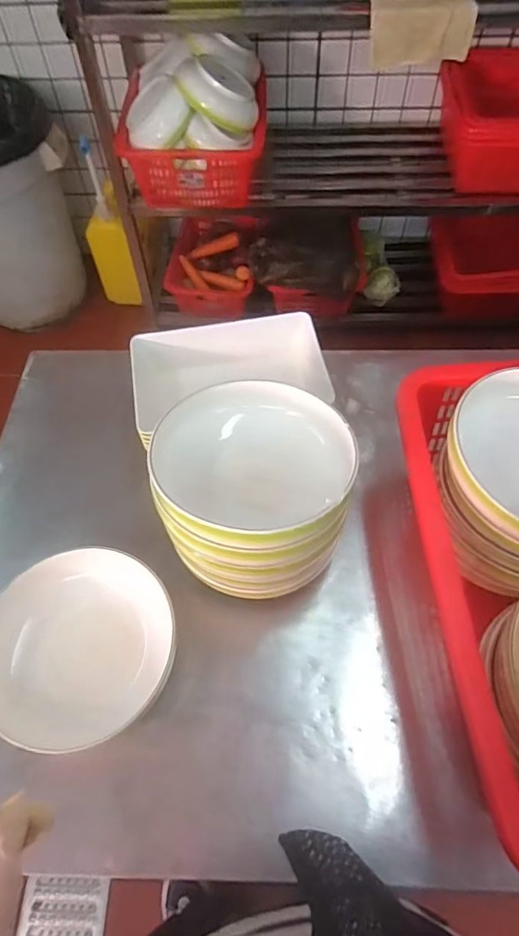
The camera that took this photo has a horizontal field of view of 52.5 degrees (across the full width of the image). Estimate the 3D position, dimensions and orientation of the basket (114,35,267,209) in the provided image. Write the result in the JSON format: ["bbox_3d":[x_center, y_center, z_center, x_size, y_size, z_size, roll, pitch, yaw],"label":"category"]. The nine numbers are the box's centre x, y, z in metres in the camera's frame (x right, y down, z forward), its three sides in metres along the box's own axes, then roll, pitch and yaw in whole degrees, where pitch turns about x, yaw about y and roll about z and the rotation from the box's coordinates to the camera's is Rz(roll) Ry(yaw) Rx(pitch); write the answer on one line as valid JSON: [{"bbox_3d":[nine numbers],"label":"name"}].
[{"bbox_3d":[-0.189,-1.009,1.543,0.401,0.319,0.380,5,58,4],"label":"basket"}]

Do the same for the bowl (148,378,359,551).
[{"bbox_3d":[-0.005,-0.008,0.632,0.228,0.072,0.196,9,59,7],"label":"bowl"}]

